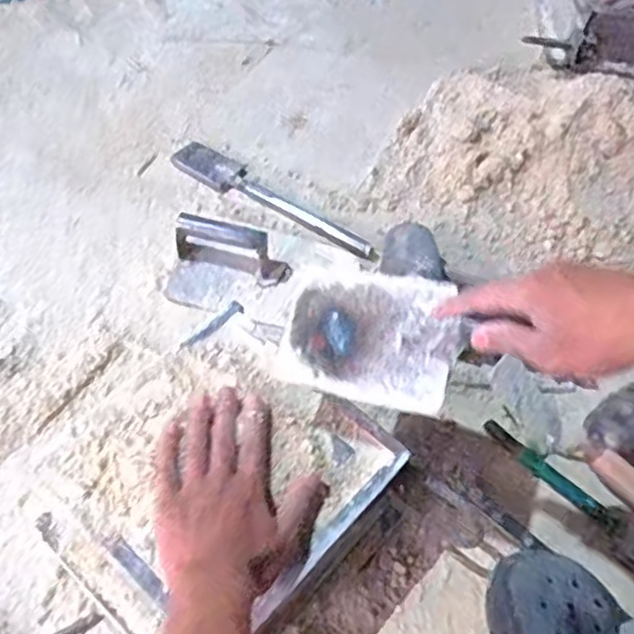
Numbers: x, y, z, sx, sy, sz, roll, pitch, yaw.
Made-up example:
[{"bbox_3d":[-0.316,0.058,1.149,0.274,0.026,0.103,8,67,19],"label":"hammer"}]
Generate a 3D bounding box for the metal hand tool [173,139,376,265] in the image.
[{"bbox_3d":[-0.057,-0.156,0.904,0.315,0.014,0.061,30,59,15],"label":"metal hand tool"}]

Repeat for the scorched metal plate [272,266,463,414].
[{"bbox_3d":[0.042,0.013,0.544,0.134,0.008,0.110,9,66,11],"label":"scorched metal plate"}]

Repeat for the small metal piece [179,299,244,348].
[{"bbox_3d":[-0.098,0.009,0.638,0.014,0.010,0.074,36,60,14],"label":"small metal piece"}]

